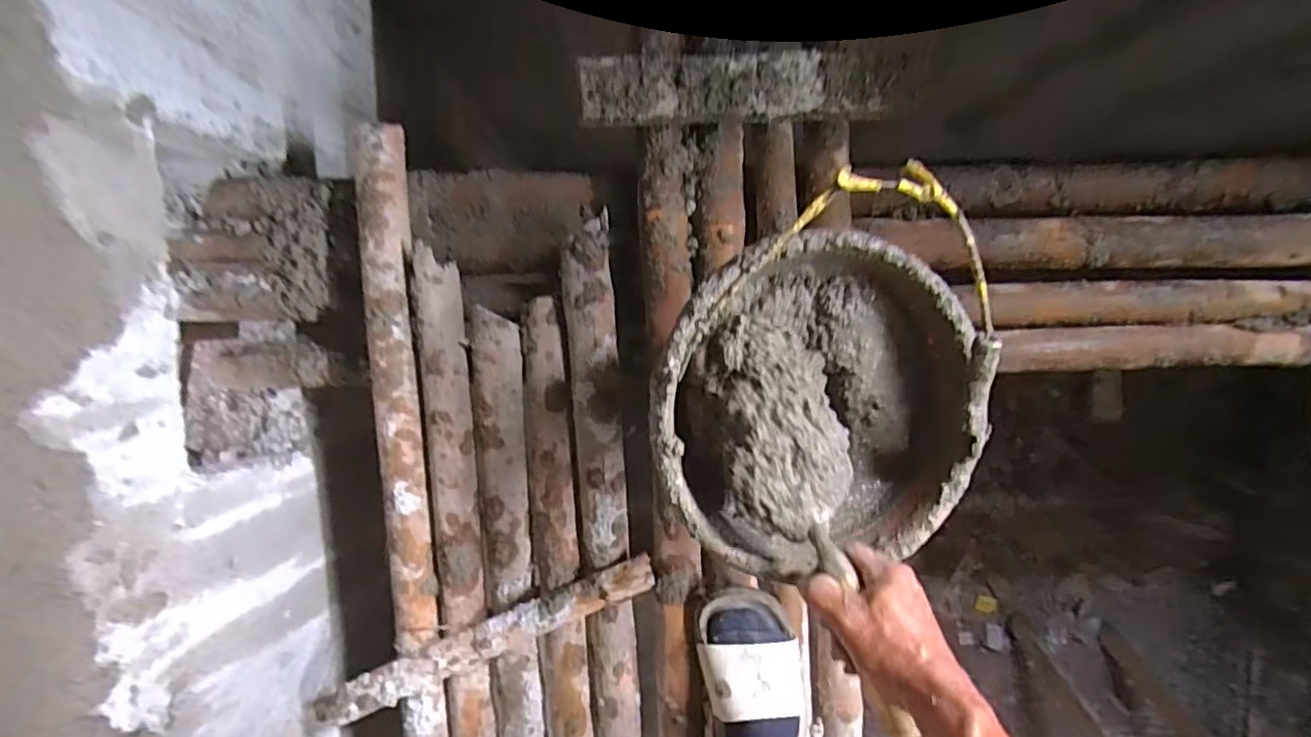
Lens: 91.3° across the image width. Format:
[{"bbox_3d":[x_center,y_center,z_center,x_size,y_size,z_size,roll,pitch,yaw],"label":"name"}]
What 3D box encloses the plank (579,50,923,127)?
[{"bbox_3d":[0.098,-0.286,0.651,0.342,0.016,0.064,-3,103,-6],"label":"plank"}]

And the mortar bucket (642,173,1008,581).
[{"bbox_3d":[0.132,0.025,0.523,0.263,0.150,0.269,0,94,2],"label":"mortar bucket"}]

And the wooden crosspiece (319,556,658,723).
[{"bbox_3d":[-0.190,0.313,0.730,0.406,0.030,0.047,-23,93,3],"label":"wooden crosspiece"}]

